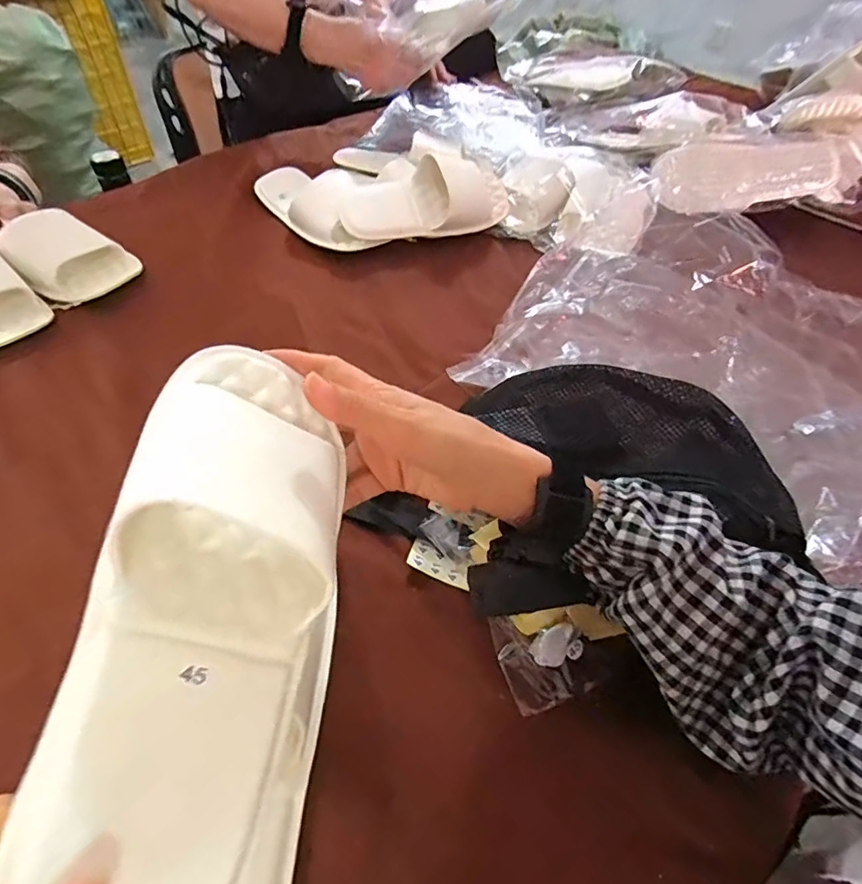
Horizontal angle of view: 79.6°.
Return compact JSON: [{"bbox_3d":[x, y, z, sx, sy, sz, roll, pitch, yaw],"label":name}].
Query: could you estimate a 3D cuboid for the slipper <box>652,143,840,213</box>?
[{"bbox_3d":[0.460,-0.393,0.773,0.238,0.065,0.096,1,93,14],"label":"slipper"}]

